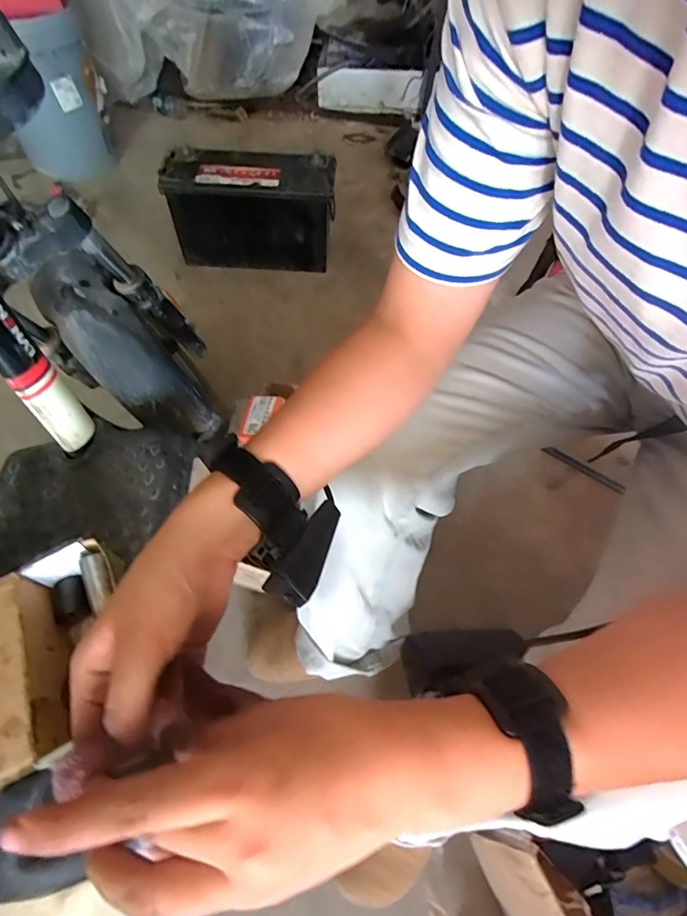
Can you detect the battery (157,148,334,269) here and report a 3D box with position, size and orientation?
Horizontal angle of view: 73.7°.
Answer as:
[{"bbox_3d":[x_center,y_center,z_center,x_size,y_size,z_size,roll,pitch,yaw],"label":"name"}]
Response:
[{"bbox_3d":[-0.219,-0.599,1.145,0.386,0.239,0.151,2,57,-1],"label":"battery"}]

